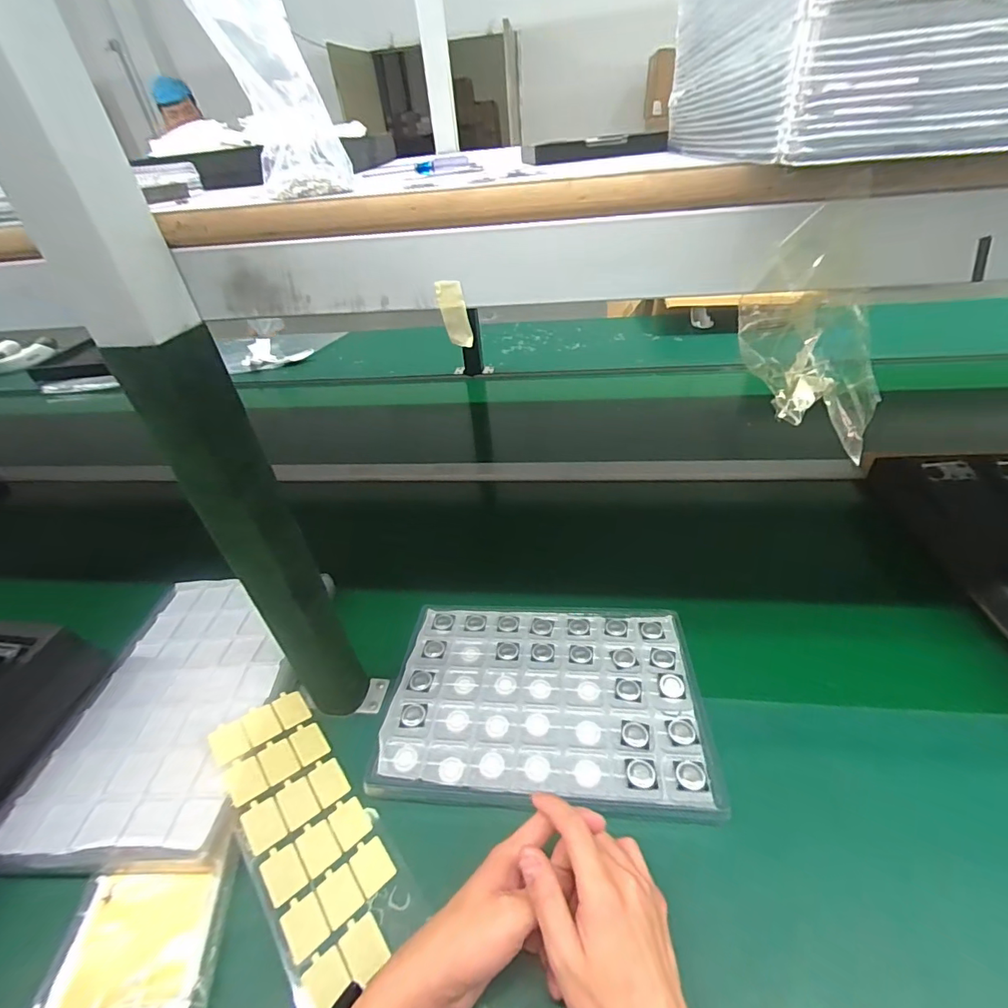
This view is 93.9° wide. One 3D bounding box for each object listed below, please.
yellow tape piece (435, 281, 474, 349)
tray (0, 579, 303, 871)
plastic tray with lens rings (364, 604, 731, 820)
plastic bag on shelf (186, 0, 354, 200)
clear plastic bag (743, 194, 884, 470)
[{"bbox_3d":[-0.028,-0.109,0.273,0.015,0.036,0.006,2,38,10],"label":"yellow tape piece"},{"bbox_3d":[-0.347,0.208,0.519,0.222,0.025,0.316,-2,38,4],"label":"tray"},{"bbox_3d":[0.041,0.190,0.497,0.313,0.012,0.231,-1,39,8],"label":"plastic tray with lens rings"},{"bbox_3d":[-0.139,-0.260,0.279,0.057,0.125,0.078,-13,38,-9],"label":"plastic bag on shelf"},{"bbox_3d":[0.166,-0.090,0.259,0.069,0.127,0.017,-10,14,1],"label":"clear plastic bag"}]

